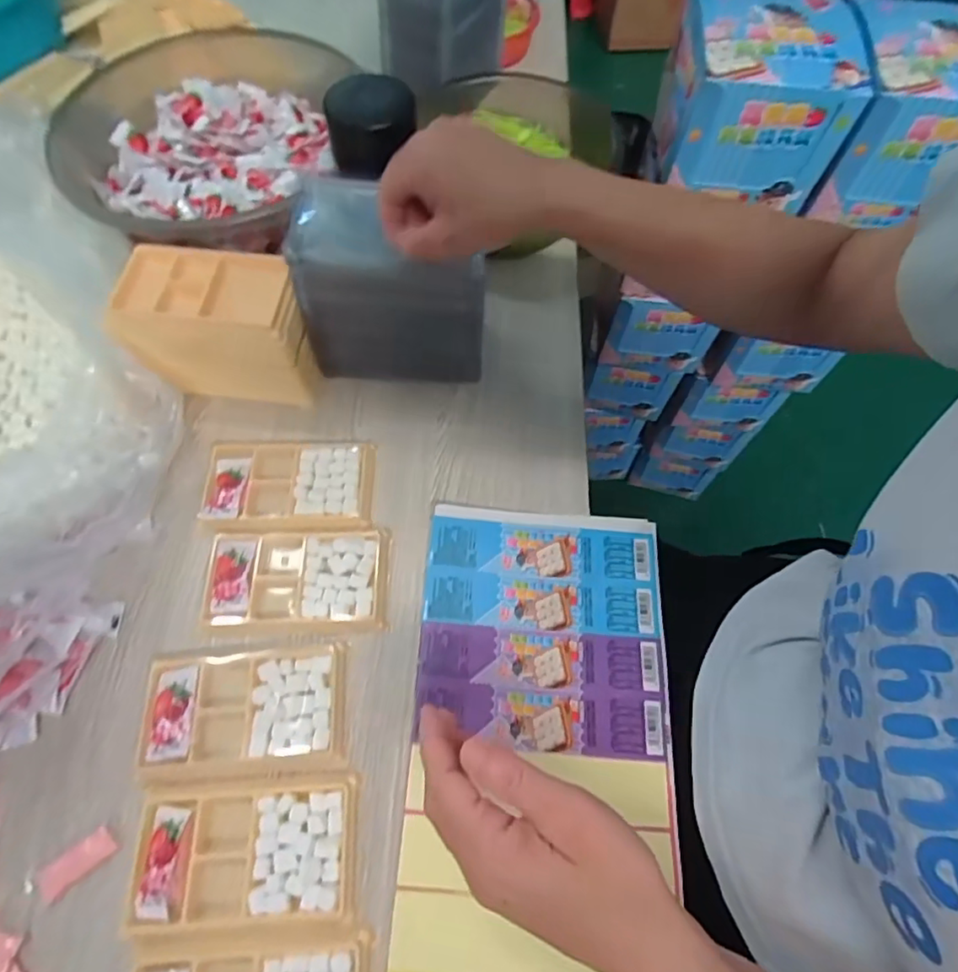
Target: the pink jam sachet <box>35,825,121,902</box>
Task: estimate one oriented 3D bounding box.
[{"bbox_3d":[-0.243,0.228,0.341,0.047,0.005,0.020,-37,70,-17],"label":"pink jam sachet"}]

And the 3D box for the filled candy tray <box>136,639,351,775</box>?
[{"bbox_3d":[-0.157,0.147,0.378,0.131,0.010,0.079,-2,64,-2],"label":"filled candy tray"}]

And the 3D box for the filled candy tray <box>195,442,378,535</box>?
[{"bbox_3d":[-0.152,-0.002,0.453,0.133,0.011,0.081,0,64,-1],"label":"filled candy tray"}]

